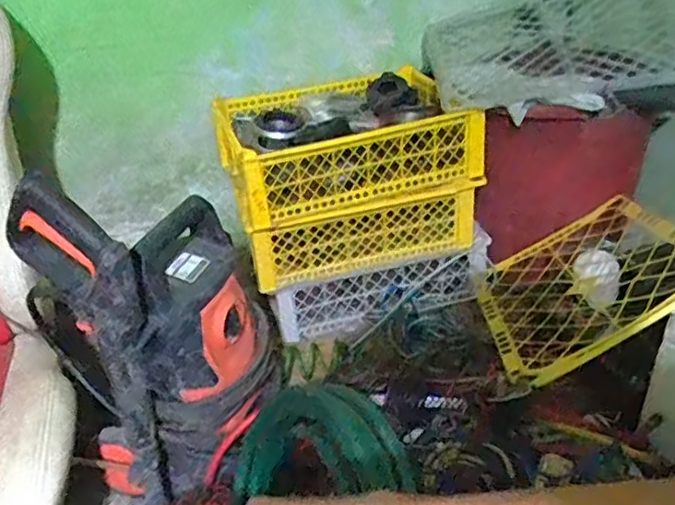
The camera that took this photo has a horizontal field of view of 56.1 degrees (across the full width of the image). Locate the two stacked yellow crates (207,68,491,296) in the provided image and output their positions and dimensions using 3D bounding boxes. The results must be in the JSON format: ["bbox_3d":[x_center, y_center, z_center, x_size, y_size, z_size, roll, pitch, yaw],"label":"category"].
[{"bbox_3d":[0.015,-0.155,1.242,0.434,0.280,0.297,-13,32,-13],"label":"two stacked yellow crates"}]

